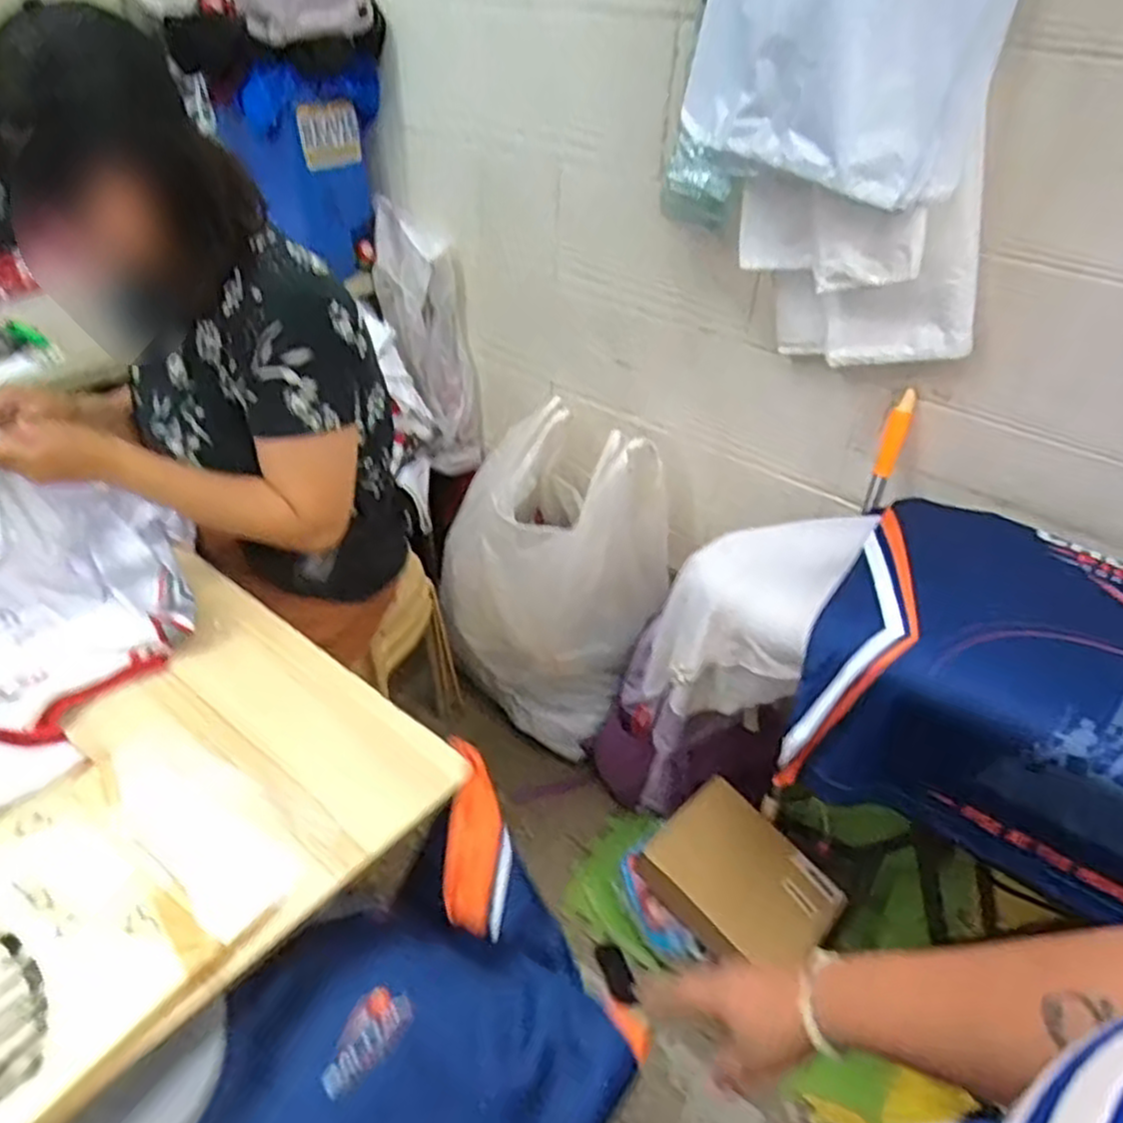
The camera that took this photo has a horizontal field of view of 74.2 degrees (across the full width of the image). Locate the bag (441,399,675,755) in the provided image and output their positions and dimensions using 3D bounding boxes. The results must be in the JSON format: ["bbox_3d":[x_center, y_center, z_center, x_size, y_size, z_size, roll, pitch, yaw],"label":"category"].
[{"bbox_3d":[-0.020,0.011,1.500,0.398,0.552,0.344,23,43,22],"label":"bag"}]

